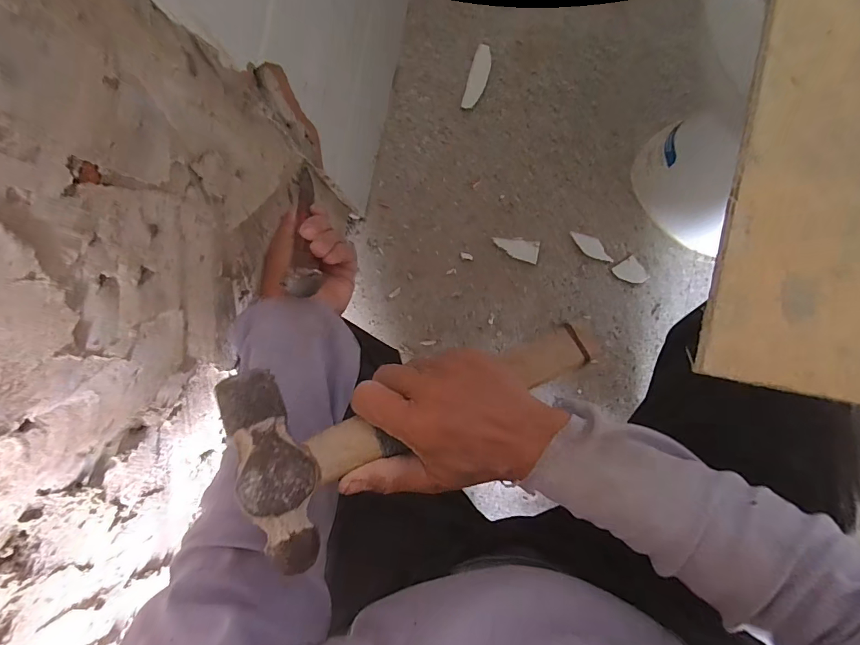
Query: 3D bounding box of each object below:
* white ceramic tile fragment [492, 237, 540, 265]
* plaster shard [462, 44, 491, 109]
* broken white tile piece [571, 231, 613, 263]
[{"bbox_3d":[0.133,-0.115,0.635,0.071,0.007,0.035,14,89,6],"label":"white ceramic tile fragment"},{"bbox_3d":[0.076,-0.390,0.653,0.028,0.012,0.097,18,89,6],"label":"plaster shard"},{"bbox_3d":[0.246,-0.116,0.622,0.072,0.004,0.027,37,91,6],"label":"broken white tile piece"}]

